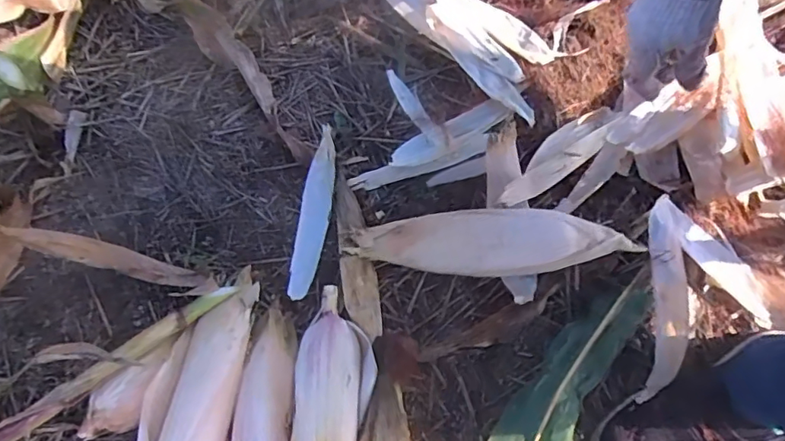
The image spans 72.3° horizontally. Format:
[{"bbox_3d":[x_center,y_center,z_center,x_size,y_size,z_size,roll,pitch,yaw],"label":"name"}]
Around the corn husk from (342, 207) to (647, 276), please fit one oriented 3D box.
[{"bbox_3d":[0.102,0.024,0.585,0.292,0.058,0.066,-5,60,0],"label":"corn husk"}]

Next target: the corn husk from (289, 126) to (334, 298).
[{"bbox_3d":[-0.089,-0.018,0.633,0.032,0.027,0.219,6,61,6],"label":"corn husk"}]

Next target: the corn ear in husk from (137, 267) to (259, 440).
[{"bbox_3d":[-0.191,0.169,0.522,0.079,0.046,0.259,7,61,6],"label":"corn ear in husk"}]

